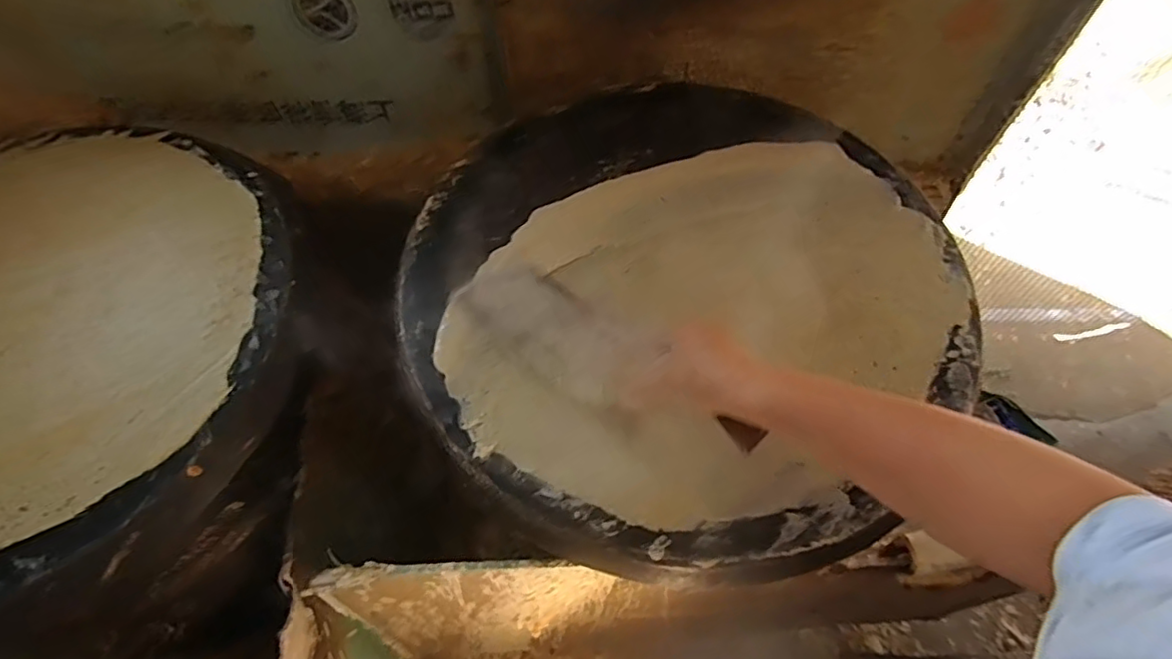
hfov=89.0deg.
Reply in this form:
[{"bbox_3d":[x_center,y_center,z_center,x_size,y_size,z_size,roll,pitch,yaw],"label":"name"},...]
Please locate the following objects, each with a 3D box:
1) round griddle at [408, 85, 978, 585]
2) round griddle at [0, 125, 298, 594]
[{"bbox_3d":[0.101,-0.060,0.645,0.590,0.093,0.571,0,59,0],"label":"round griddle"},{"bbox_3d":[-0.601,-0.010,0.631,0.563,0.065,0.554,0,59,0],"label":"round griddle"}]

